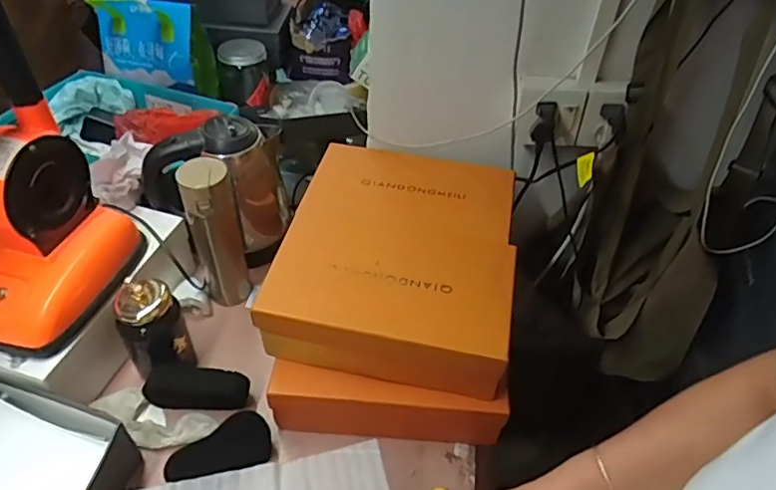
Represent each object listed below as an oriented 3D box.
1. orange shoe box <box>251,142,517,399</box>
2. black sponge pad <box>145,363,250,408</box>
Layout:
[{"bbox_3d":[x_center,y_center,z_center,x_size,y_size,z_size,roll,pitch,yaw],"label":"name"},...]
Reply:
[{"bbox_3d":[0.019,0.009,0.751,0.286,0.090,0.332,9,45,6],"label":"orange shoe box"},{"bbox_3d":[-0.247,0.183,0.725,0.130,0.051,0.031,3,45,-1],"label":"black sponge pad"}]

